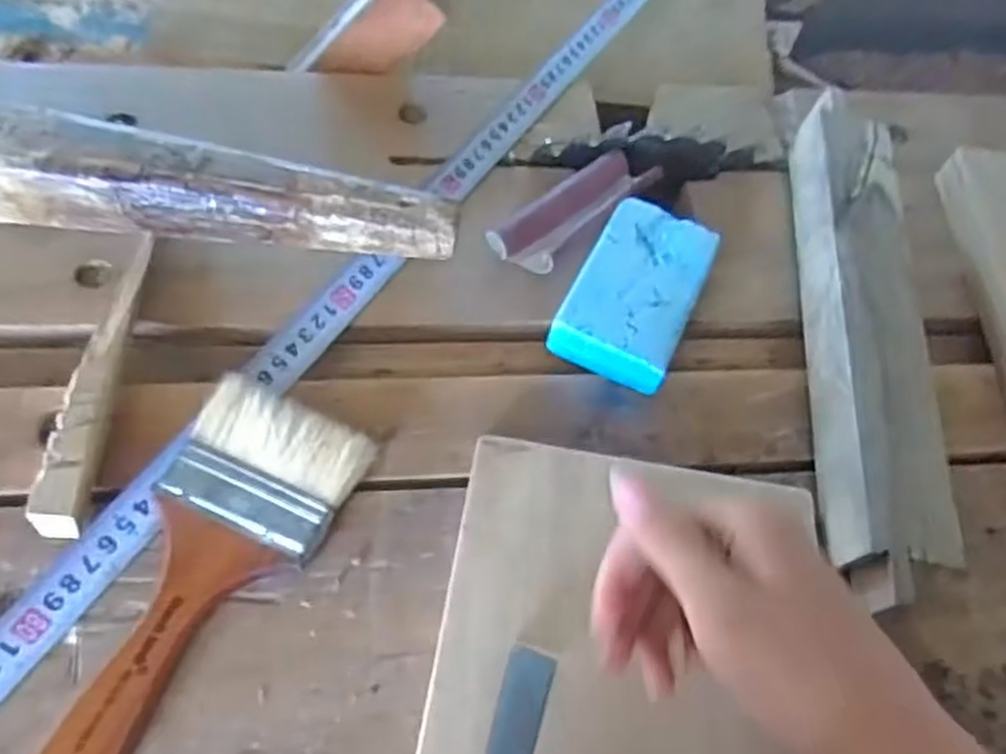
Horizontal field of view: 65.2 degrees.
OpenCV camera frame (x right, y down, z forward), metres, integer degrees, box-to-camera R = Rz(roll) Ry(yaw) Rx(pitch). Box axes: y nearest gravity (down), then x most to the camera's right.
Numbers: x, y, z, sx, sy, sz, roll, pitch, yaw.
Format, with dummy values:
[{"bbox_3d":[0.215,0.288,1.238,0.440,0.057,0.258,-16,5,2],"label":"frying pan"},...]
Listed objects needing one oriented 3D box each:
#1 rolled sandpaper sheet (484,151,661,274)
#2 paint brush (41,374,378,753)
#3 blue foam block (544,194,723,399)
[{"bbox_3d":[0.043,-0.090,0.443,0.110,0.027,0.035,-36,70,-24],"label":"rolled sandpaper sheet"},{"bbox_3d":[-0.127,0.087,0.320,0.073,0.025,0.181,22,60,6],"label":"paint brush"},{"bbox_3d":[0.071,-0.044,0.417,0.059,0.031,0.103,26,60,8],"label":"blue foam block"}]

